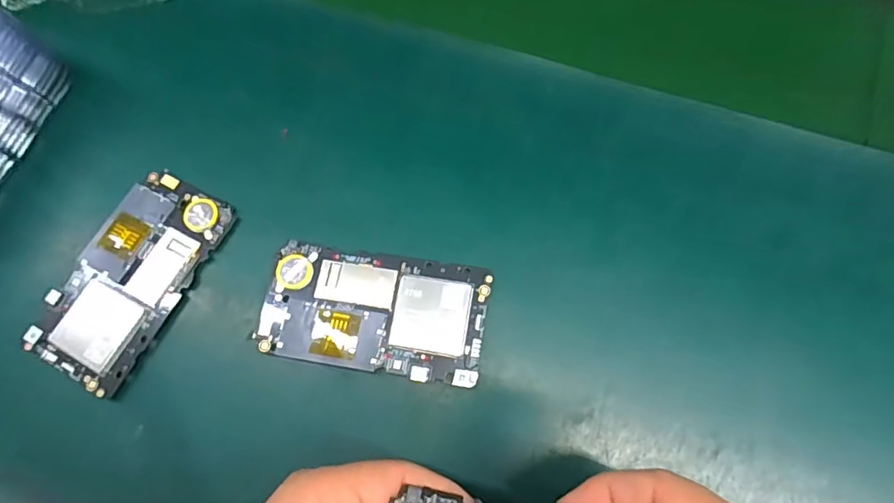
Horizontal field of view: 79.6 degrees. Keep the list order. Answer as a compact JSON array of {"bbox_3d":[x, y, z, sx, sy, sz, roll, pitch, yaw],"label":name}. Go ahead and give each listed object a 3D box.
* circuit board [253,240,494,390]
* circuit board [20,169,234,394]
[{"bbox_3d":[-0.041,0.034,0.302,0.124,0.008,0.066,8,73,5],"label":"circuit board"},{"bbox_3d":[-0.185,0.013,0.317,0.066,0.011,0.125,27,75,10],"label":"circuit board"}]

